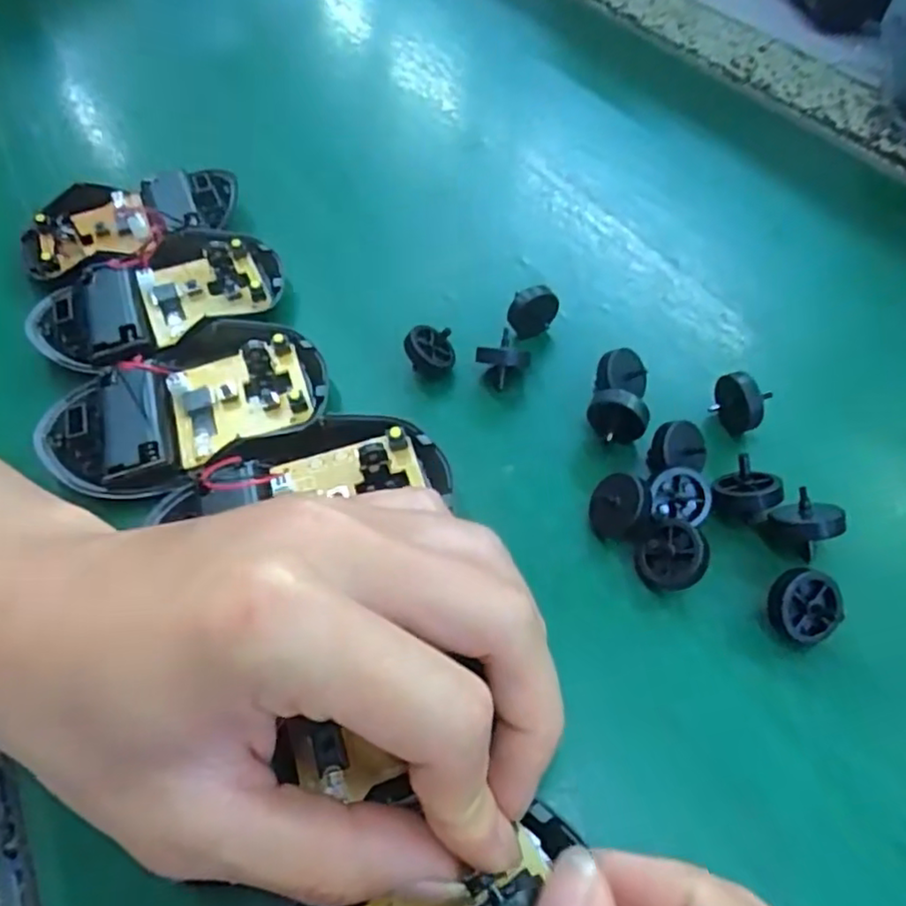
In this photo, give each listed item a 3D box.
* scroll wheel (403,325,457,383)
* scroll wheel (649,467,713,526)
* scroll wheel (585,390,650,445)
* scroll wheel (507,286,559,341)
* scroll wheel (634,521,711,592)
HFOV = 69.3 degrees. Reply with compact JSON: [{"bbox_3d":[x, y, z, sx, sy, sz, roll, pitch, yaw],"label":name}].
[{"bbox_3d":[-0.008,-0.035,0.242,0.017,0.019,0.015,-7,55,0],"label":"scroll wheel"},{"bbox_3d":[0.069,0.013,0.200,0.018,0.011,0.017,4,98,-4],"label":"scroll wheel"},{"bbox_3d":[0.054,-0.012,0.213,0.020,0.018,0.011,-6,56,-2],"label":"scroll wheel"},{"bbox_3d":[0.030,-0.053,0.249,0.019,0.024,0.004,-10,55,-2],"label":"scroll wheel"},{"bbox_3d":[0.063,0.030,0.191,0.020,0.007,0.020,-15,66,36],"label":"scroll wheel"}]

